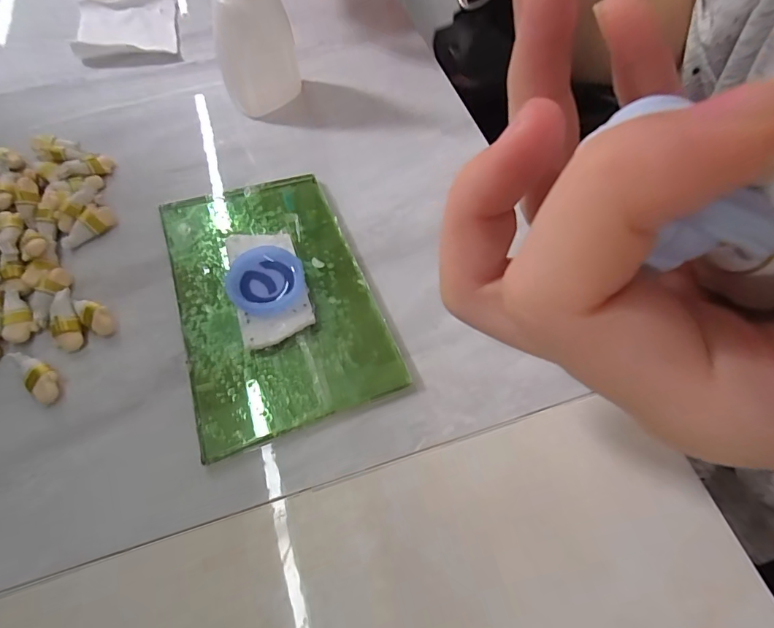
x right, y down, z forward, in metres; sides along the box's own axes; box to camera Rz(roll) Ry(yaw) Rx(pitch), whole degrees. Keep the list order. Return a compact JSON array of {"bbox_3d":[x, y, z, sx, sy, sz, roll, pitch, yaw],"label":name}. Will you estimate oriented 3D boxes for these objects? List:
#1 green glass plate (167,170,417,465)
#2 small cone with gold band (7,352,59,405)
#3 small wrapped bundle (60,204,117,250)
[{"bbox_3d":[-0.041,-0.009,0.161,0.066,0.010,0.103,-18,64,-12],"label":"green glass plate"},{"bbox_3d":[-0.114,0.019,0.143,0.021,0.007,0.009,40,67,17],"label":"small cone with gold band"},{"bbox_3d":[-0.117,-0.034,0.171,0.009,0.007,0.021,32,65,13],"label":"small wrapped bundle"}]

